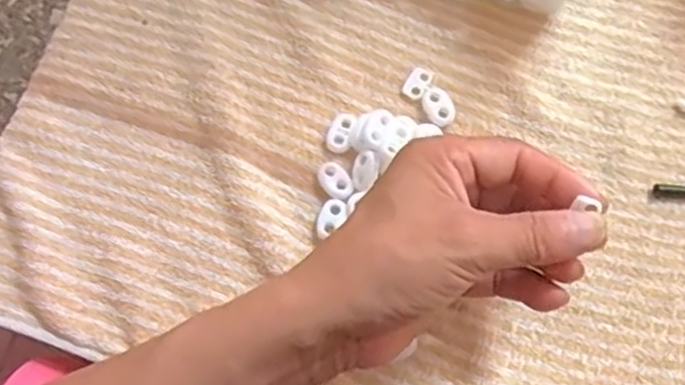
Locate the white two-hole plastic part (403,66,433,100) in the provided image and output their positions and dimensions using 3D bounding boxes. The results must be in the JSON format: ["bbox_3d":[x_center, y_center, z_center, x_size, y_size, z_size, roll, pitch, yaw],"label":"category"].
[{"bbox_3d":[0.042,-0.061,0.390,0.012,0.004,0.018,27,75,8],"label":"white two-hole plastic part"}]

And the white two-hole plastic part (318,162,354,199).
[{"bbox_3d":[-0.003,-0.006,0.371,0.015,0.004,0.022,-37,77,-10],"label":"white two-hole plastic part"}]

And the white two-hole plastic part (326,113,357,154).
[{"bbox_3d":[0.000,-0.033,0.377,0.014,0.006,0.023,19,74,6],"label":"white two-hole plastic part"}]

